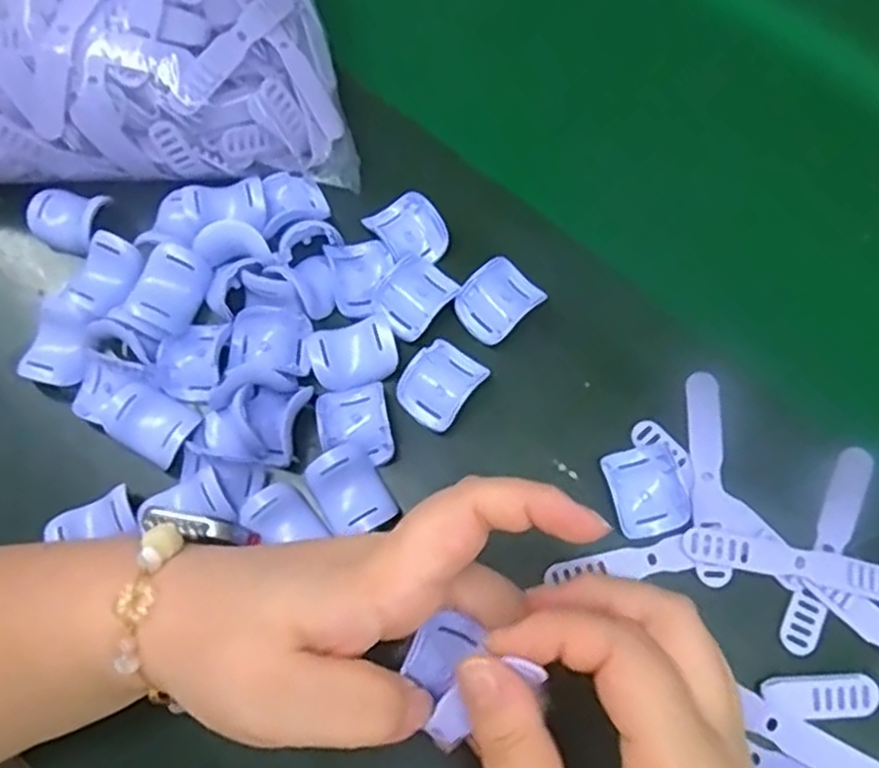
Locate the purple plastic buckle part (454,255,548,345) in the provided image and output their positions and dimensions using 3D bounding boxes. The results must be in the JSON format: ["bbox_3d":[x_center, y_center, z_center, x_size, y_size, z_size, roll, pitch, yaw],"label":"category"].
[{"bbox_3d":[0.029,-0.039,0.359,0.030,0.019,0.038,41,76,14],"label":"purple plastic buckle part"}]

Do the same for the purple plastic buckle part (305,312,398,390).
[{"bbox_3d":[-0.040,-0.016,0.348,0.039,0.011,0.028,-13,71,-4],"label":"purple plastic buckle part"}]

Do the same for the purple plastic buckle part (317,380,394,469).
[{"bbox_3d":[-0.037,0.019,0.341,0.030,0.013,0.037,-13,71,-4],"label":"purple plastic buckle part"}]

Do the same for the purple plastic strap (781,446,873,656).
[{"bbox_3d":[0.166,0.069,0.323,0.015,0.007,0.094,25,73,11],"label":"purple plastic strap"}]

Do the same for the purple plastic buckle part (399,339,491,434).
[{"bbox_3d":[0.001,-0.001,0.344,0.030,0.011,0.037,36,75,13],"label":"purple plastic buckle part"}]

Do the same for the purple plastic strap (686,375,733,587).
[{"bbox_3d":[0.118,0.040,0.334,0.016,0.004,0.094,3,70,2],"label":"purple plastic strap"}]

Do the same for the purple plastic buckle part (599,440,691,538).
[{"bbox_3d":[0.089,0.045,0.328,0.031,0.012,0.038,-12,71,-3],"label":"purple plastic buckle part"}]

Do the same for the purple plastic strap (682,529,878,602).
[{"bbox_3d":[0.150,0.076,0.319,0.091,0.010,0.015,11,71,5],"label":"purple plastic strap"}]

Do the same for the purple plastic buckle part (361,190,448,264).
[{"bbox_3d":[-0.016,-0.076,0.371,0.032,0.013,0.036,-37,74,-11],"label":"purple plastic buckle part"}]

